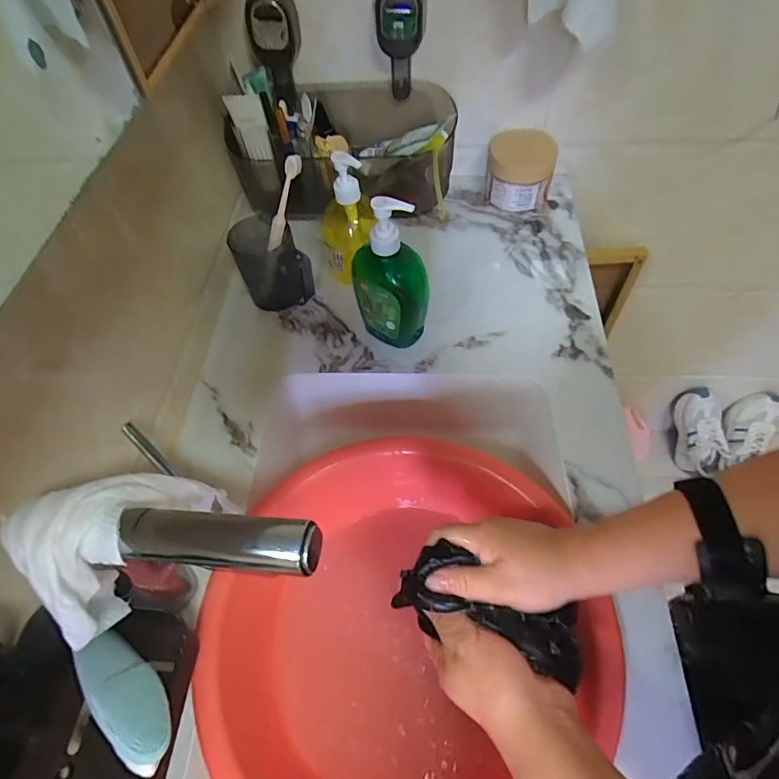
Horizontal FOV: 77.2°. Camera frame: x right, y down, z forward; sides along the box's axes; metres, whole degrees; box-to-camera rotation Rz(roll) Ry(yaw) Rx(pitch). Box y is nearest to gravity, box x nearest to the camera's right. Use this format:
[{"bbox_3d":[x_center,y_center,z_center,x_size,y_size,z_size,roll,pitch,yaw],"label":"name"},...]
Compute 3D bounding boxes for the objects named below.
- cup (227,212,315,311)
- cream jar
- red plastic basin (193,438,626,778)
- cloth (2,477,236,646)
[{"bbox_3d":[-0.156,-0.165,0.651,0.085,0.091,0.106,-20,57,-9],"label":"cup"},{"bbox_3d":[0.191,-0.324,0.724,0.093,0.077,0.092,-2,56,3],"label":"cream jar"},{"bbox_3d":[0.002,0.244,0.471,0.361,0.135,0.371,-2,56,3],"label":"red plastic basin"},{"bbox_3d":[-0.176,0.102,0.329,0.118,0.108,0.070,-36,61,-19],"label":"cloth"}]

